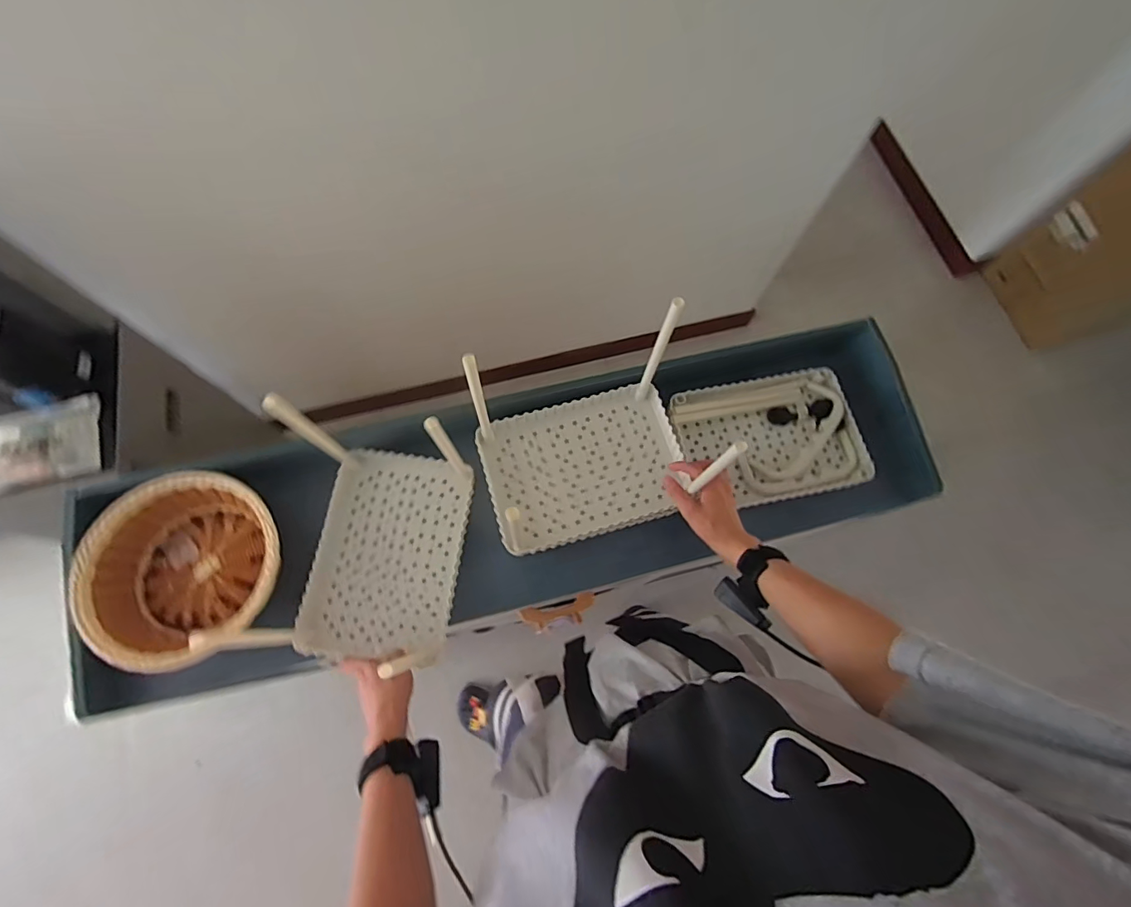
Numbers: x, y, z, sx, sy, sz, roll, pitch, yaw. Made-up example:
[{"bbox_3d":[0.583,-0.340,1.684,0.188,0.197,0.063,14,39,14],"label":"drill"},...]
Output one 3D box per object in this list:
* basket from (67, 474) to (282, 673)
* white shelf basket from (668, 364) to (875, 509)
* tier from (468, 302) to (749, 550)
[{"bbox_3d":[-0.497,0.152,0.655,0.240,0.082,0.228,0,72,-1],"label":"basket"},{"bbox_3d":[0.326,-0.024,0.789,0.278,0.039,0.198,-12,73,-5],"label":"white shelf basket"},{"bbox_3d":[0.028,-0.013,0.646,0.285,0.242,0.208,-15,73,-6],"label":"tier"}]

